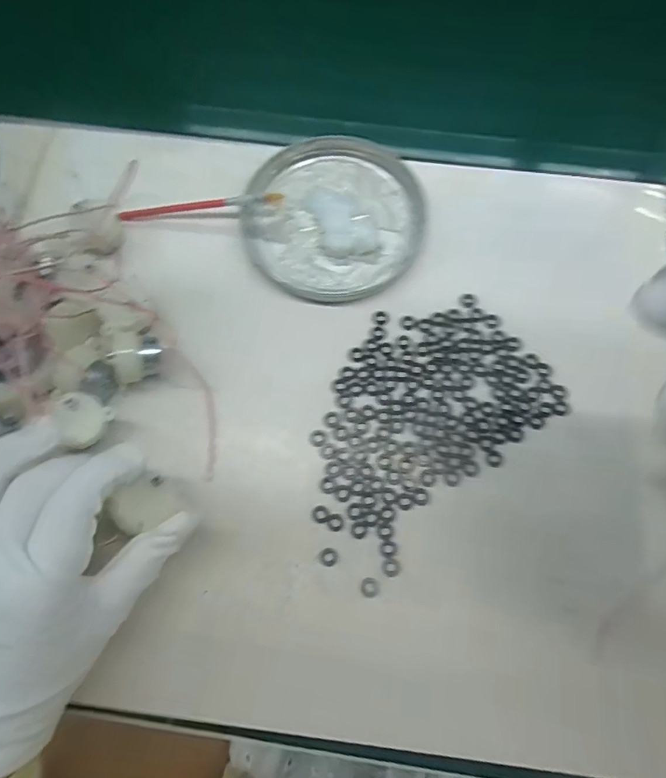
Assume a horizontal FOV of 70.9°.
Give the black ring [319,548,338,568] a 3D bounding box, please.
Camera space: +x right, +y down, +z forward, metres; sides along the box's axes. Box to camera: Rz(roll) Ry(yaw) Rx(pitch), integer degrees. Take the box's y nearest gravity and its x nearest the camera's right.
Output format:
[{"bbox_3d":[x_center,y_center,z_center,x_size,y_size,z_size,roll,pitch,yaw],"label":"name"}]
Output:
[{"bbox_3d":[-0.003,0.099,0.275,0.011,0.004,0.011,0,72,-1],"label":"black ring"}]

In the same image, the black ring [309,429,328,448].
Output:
[{"bbox_3d":[-0.009,0.031,0.296,0.012,0.004,0.011,0,72,-1],"label":"black ring"}]

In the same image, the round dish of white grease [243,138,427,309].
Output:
[{"bbox_3d":[0.001,-0.126,0.339,0.126,0.013,0.128,0,72,-1],"label":"round dish of white grease"}]

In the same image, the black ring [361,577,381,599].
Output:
[{"bbox_3d":[0.022,0.114,0.268,0.011,0.004,0.011,0,72,-1],"label":"black ring"}]

